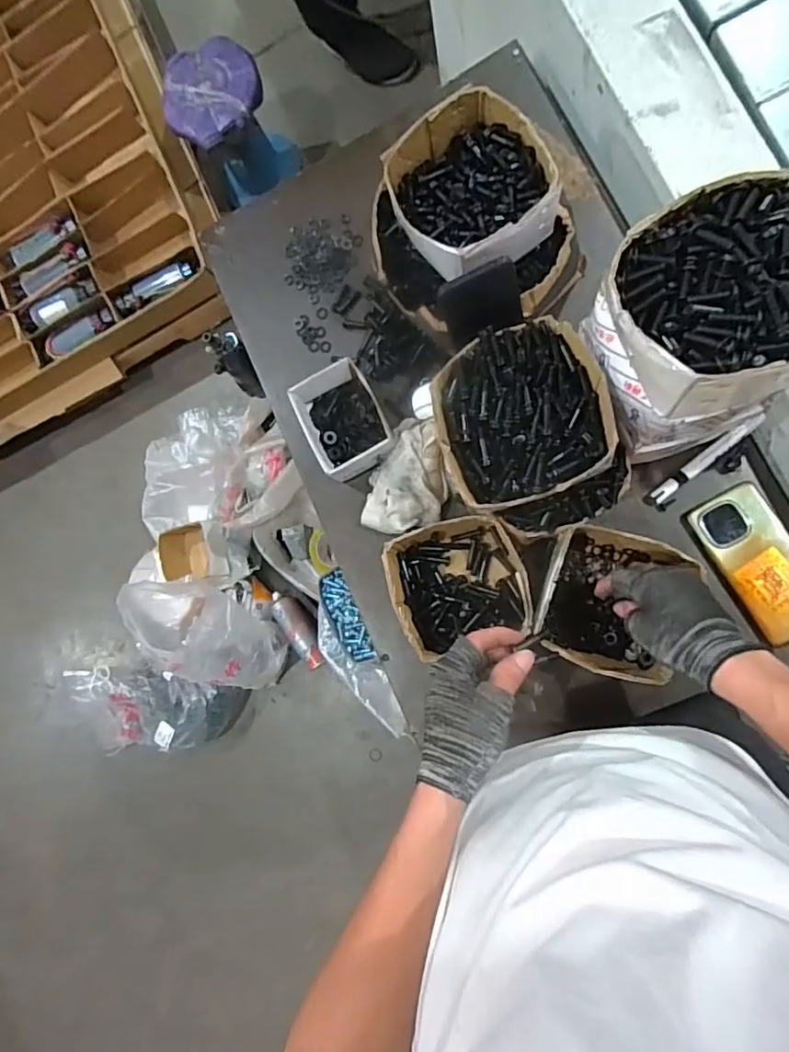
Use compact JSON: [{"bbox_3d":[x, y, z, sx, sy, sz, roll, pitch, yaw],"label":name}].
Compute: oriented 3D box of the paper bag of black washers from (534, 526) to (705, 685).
[{"bbox_3d":[0.223,0.078,0.580,0.127,0.092,0.136,15,94,7],"label":"paper bag of black washers"}]

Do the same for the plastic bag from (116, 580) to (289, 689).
[{"bbox_3d":[-0.415,0.217,1.211,0.327,0.291,0.197,39,94,11],"label":"plastic bag"}]

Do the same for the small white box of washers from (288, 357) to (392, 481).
[{"bbox_3d":[-0.059,-0.128,0.661,0.094,0.059,0.127,-29,81,8],"label":"small white box of washers"}]

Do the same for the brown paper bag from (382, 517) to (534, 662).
[{"bbox_3d":[0.073,0.062,0.618,0.141,0.079,0.137,-21,82,9],"label":"brown paper bag"}]

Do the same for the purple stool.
[{"bbox_3d":[-0.397,-0.969,1.353,0.231,0.316,0.232,-1,85,11],"label":"purple stool"}]

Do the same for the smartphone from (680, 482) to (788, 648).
[{"bbox_3d":[0.389,0.039,0.581,0.084,0.011,0.164,-30,78,7],"label":"smartphone"}]

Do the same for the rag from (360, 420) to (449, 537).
[{"bbox_3d":[0.016,-0.059,0.650,0.093,0.033,0.133,7,87,12],"label":"rag"}]

